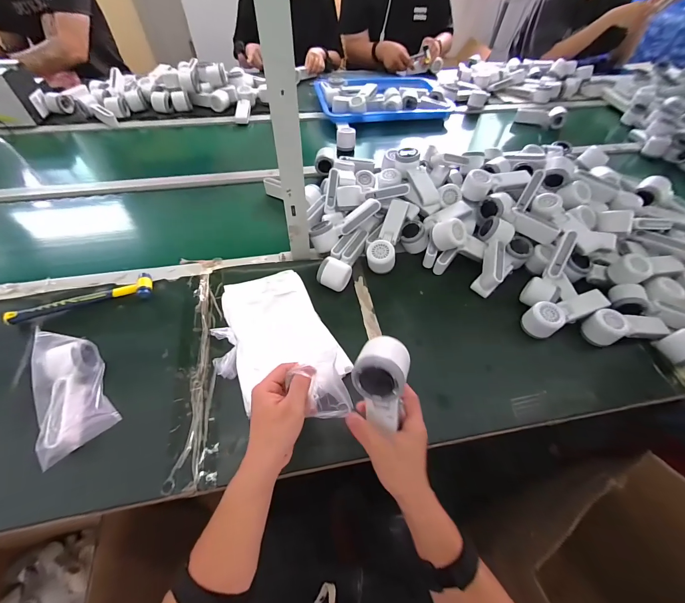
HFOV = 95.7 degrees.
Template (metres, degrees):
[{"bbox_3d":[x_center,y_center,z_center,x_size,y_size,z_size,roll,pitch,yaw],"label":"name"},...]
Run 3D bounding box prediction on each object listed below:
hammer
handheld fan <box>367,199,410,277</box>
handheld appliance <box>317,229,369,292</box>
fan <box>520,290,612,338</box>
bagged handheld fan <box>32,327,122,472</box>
[{"bbox_3d":[-0.502,-0.006,0.605,0.241,0.025,0.056,-14,56,-12],"label":"hammer"},{"bbox_3d":[0.100,-0.142,0.671,0.060,0.050,0.170,18,76,10],"label":"handheld fan"},{"bbox_3d":[0.005,-0.092,0.659,0.057,0.057,0.165,21,56,12],"label":"handheld appliance"},{"bbox_3d":[0.430,0.021,0.604,0.155,0.050,0.058,-18,57,-14],"label":"fan"},{"bbox_3d":[-0.418,0.135,0.465,0.093,0.076,0.173,-30,61,-22],"label":"bagged handheld fan"}]

